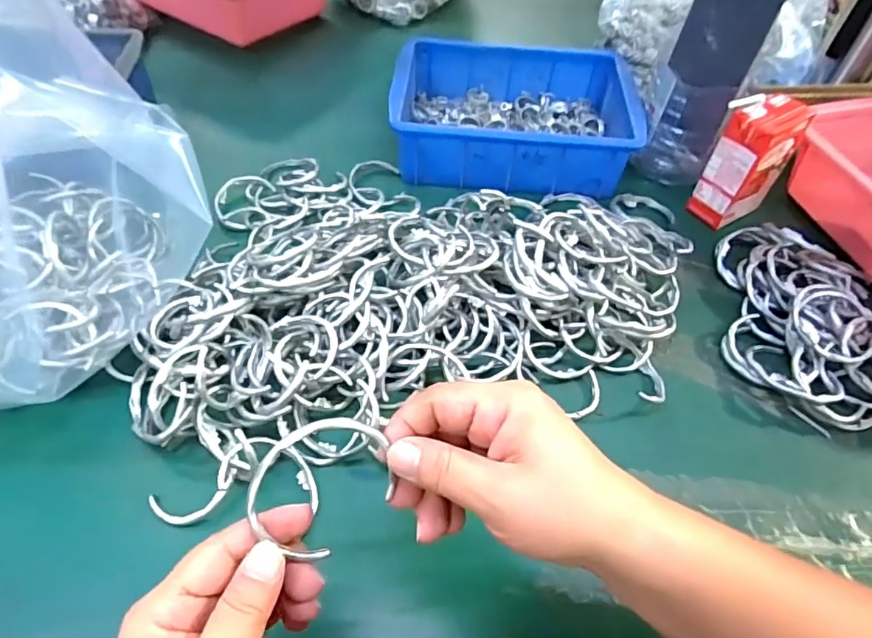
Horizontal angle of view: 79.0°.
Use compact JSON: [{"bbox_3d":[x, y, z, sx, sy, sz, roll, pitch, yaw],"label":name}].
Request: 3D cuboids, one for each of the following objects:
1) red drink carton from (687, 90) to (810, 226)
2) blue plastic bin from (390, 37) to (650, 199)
[{"bbox_3d":[0.296,-0.148,0.501,0.068,0.107,0.048,-21,60,-18],"label":"red drink carton"},{"bbox_3d":[0.081,-0.221,0.568,0.240,0.071,0.173,6,56,0],"label":"blue plastic bin"}]

